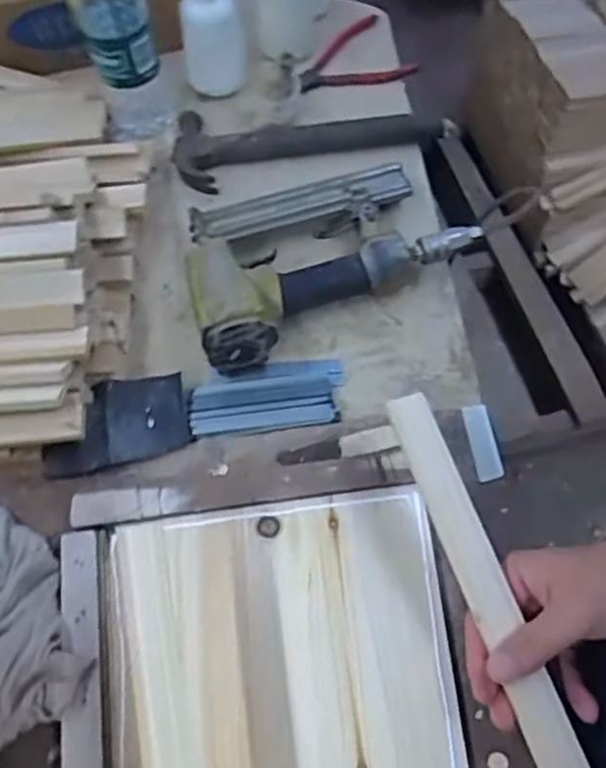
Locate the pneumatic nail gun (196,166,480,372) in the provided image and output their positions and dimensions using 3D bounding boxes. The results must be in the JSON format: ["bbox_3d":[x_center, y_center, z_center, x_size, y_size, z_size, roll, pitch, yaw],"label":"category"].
[{"bbox_3d":[0.004,-0.127,0.606,0.261,0.063,0.157,-29,63,-12],"label":"pneumatic nail gun"}]

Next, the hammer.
[{"bbox_3d":[0.003,-0.260,0.692,0.275,0.032,0.095,-12,61,-2],"label":"hammer"}]

